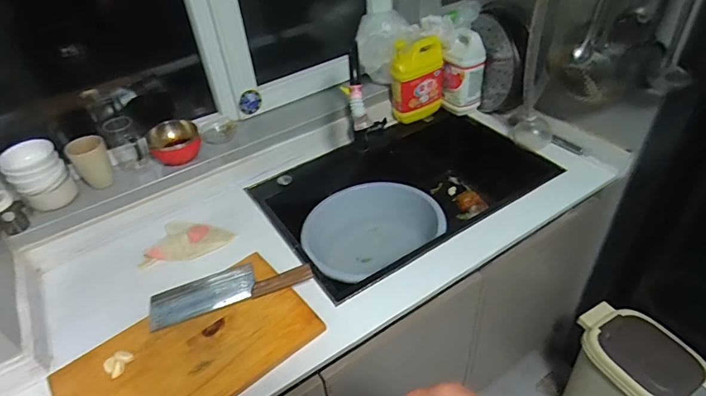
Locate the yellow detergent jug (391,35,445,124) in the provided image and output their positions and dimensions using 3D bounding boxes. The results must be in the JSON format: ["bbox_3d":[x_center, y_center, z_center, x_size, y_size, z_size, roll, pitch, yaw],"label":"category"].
[{"bbox_3d":[0.178,-0.324,1.241,0.134,0.226,0.081,-28,45,-25],"label":"yellow detergent jug"}]

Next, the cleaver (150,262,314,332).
[{"bbox_3d":[-0.241,0.170,0.891,0.305,0.017,0.101,-16,41,-13],"label":"cleaver"}]

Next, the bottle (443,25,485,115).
[{"bbox_3d":[0.305,-0.341,1.241,0.100,0.211,0.076,28,50,33],"label":"bottle"}]

